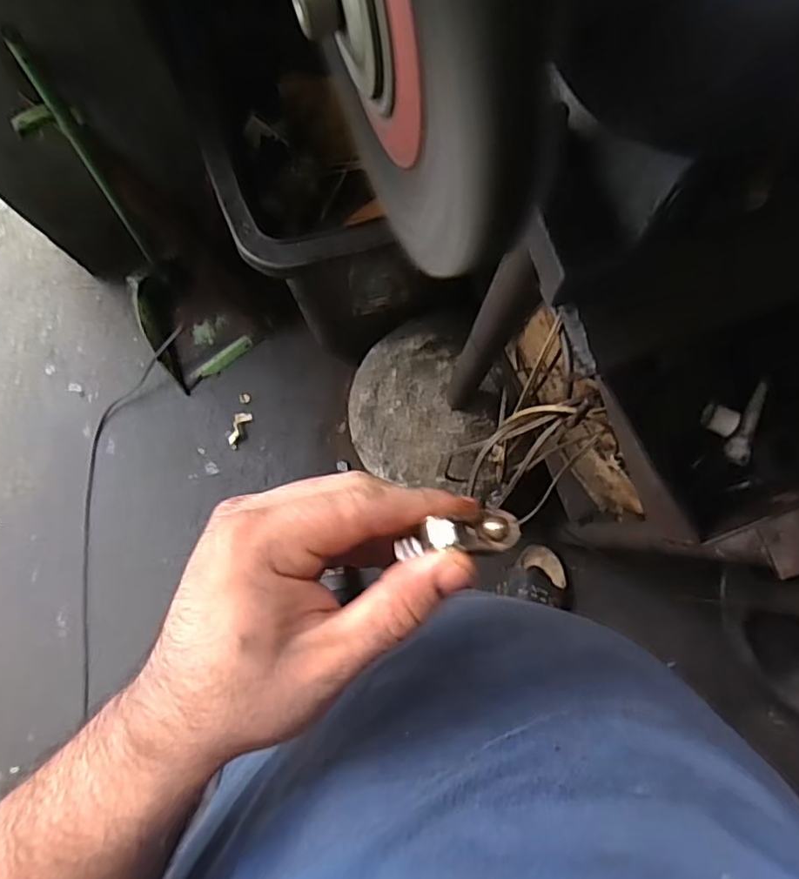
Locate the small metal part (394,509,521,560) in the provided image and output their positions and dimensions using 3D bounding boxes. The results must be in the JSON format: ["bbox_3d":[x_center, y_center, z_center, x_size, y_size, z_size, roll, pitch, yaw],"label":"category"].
[{"bbox_3d":[0.021,0.035,0.217,0.046,0.013,0.014,-9,80,-2],"label":"small metal part"}]

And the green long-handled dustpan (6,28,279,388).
[{"bbox_3d":[-0.465,-0.313,1.076,0.227,0.649,0.240,-36,85,-5],"label":"green long-handled dustpan"}]

